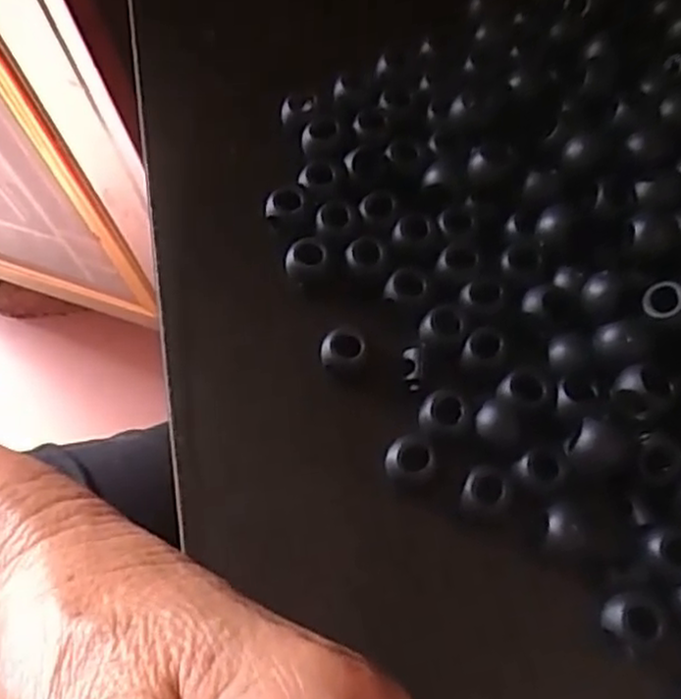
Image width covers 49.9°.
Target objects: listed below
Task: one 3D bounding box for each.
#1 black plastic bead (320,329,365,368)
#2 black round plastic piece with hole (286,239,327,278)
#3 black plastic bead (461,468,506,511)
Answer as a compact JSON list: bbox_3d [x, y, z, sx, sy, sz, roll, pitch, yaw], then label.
[{"bbox_3d":[0.000,-0.001,0.213,0.013,0.009,0.008,-4,67,1],"label":"black plastic bead"},{"bbox_3d":[-0.011,-0.028,0.225,0.012,0.007,0.011,-1,67,3],"label":"black round plastic piece with hole"},{"bbox_3d":[0.038,0.037,0.194,0.011,0.007,0.010,0,66,1],"label":"black plastic bead"}]

